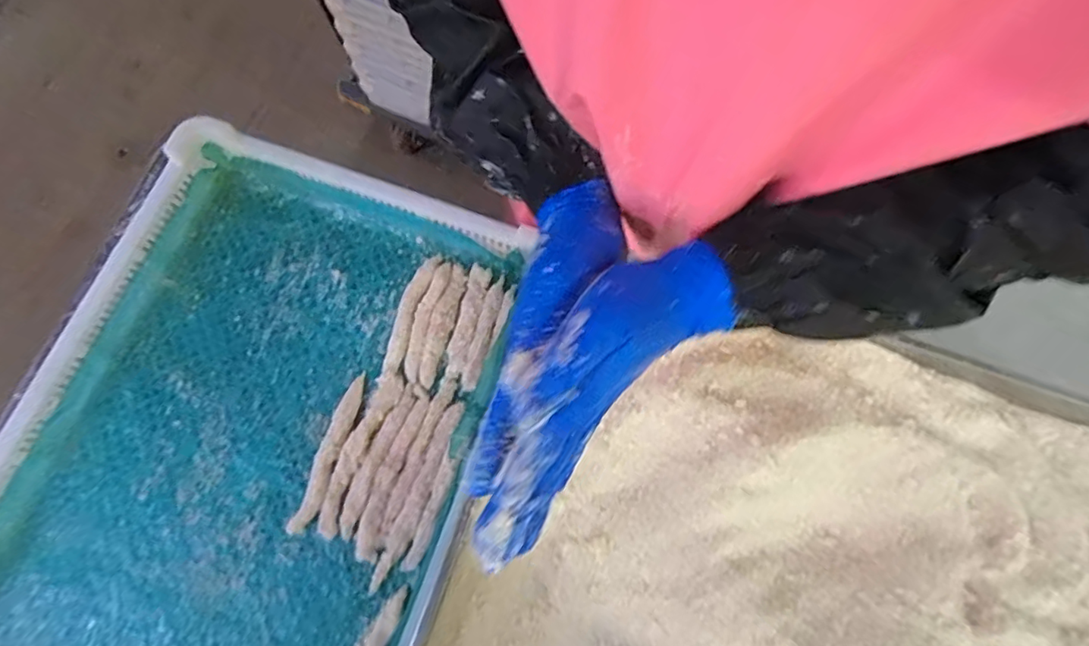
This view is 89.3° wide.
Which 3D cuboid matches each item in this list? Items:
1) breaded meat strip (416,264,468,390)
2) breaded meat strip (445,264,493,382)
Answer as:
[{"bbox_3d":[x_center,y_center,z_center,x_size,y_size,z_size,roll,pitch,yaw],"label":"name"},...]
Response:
[{"bbox_3d":[-0.101,0.001,0.536,0.021,0.009,0.121,17,78,5],"label":"breaded meat strip"},{"bbox_3d":[-0.075,-0.004,0.539,0.021,0.008,0.114,13,77,4],"label":"breaded meat strip"}]

